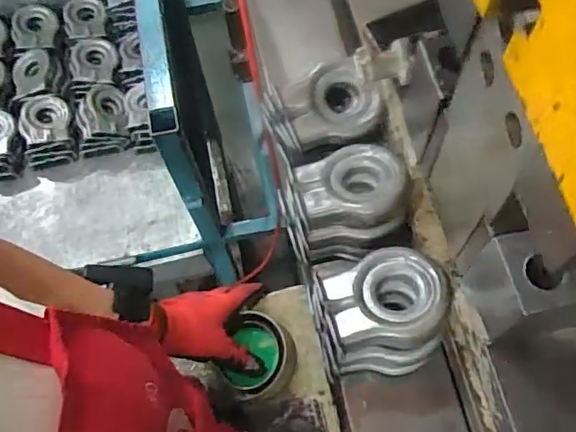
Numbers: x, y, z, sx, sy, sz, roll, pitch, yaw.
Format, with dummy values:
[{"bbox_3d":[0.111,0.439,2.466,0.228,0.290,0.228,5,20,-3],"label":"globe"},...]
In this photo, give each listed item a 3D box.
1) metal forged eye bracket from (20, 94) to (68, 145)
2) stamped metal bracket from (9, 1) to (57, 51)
[{"bbox_3d":[-0.492,-0.196,1.167,0.091,0.023,0.106,-16,67,-5],"label":"metal forged eye bracket"},{"bbox_3d":[-0.556,-0.415,1.260,0.094,0.016,0.108,3,73,-13],"label":"stamped metal bracket"}]

